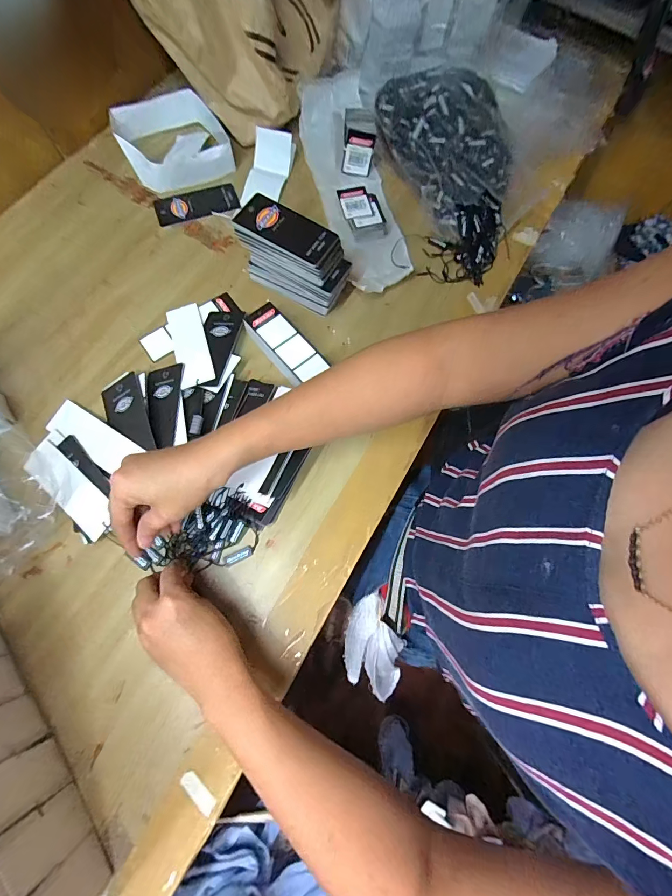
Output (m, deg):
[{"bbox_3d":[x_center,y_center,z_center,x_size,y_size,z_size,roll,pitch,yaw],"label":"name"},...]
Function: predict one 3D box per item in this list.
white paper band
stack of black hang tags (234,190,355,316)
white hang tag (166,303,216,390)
[{"bbox_3d":[-0.220,-0.413,0.522,0.129,0.042,0.139,-27,76,-10],"label":"white paper band"},{"bbox_3d":[-0.048,-0.219,0.450,0.134,0.076,0.061,31,74,7],"label":"stack of black hang tags"},{"bbox_3d":[-0.167,-0.119,0.441,0.039,0.004,0.119,-21,64,-2],"label":"white hang tag"}]

